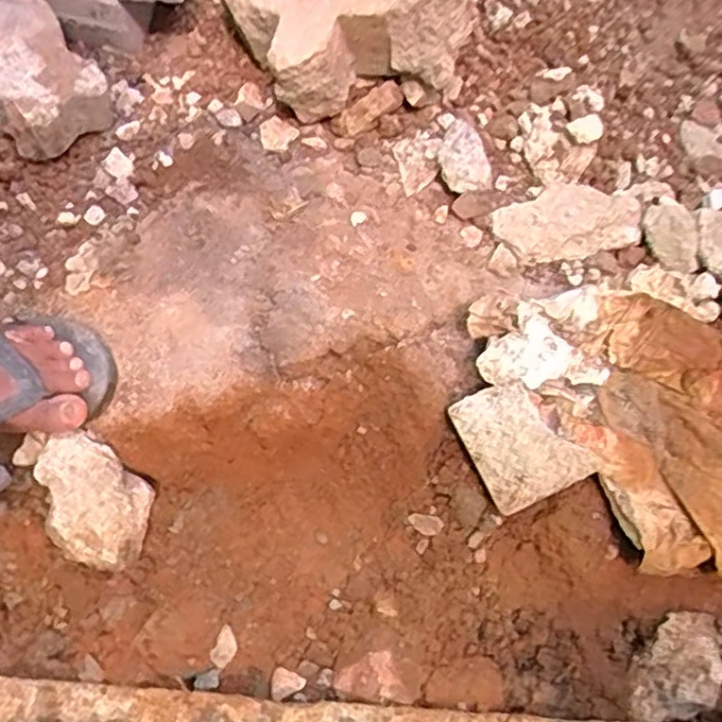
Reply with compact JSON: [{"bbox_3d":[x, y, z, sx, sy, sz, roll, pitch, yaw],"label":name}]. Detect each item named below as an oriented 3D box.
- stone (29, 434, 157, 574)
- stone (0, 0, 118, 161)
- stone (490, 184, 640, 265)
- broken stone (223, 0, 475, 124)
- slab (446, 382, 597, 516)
[{"bbox_3d":[-0.239,0.125,0.628,0.113,0.092,0.082,30,58,16],"label":"stone"},{"bbox_3d":[-0.347,-0.295,0.748,0.170,0.083,0.127,39,61,21],"label":"stone"},{"bbox_3d":[0.199,-0.137,0.697,0.135,0.033,0.074,-12,57,-13],"label":"stone"},{"bbox_3d":[-0.017,-0.340,0.733,0.229,0.149,0.160,-8,56,-11],"label":"broken stone"},{"bbox_3d":[0.132,0.070,0.608,0.079,0.027,0.106,-29,66,-11],"label":"slab"}]

